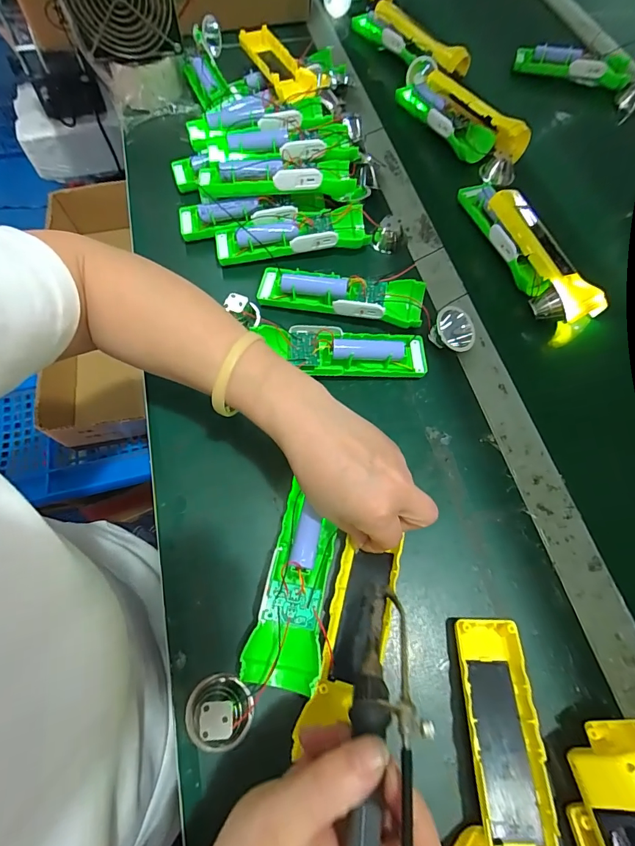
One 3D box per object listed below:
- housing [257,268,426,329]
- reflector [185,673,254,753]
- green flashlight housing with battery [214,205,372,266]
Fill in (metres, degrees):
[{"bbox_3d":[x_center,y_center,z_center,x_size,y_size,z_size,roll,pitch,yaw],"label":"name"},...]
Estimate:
[{"bbox_3d":[0.023,-0.129,0.409,0.163,0.029,0.049,10,66,3],"label":"housing"},{"bbox_3d":[-0.066,0.191,0.266,0.043,0.023,0.043,1,66,-2],"label":"reflector"},{"bbox_3d":[-0.029,-0.202,0.442,0.162,0.034,0.041,-7,67,-5],"label":"green flashlight housing with battery"}]

